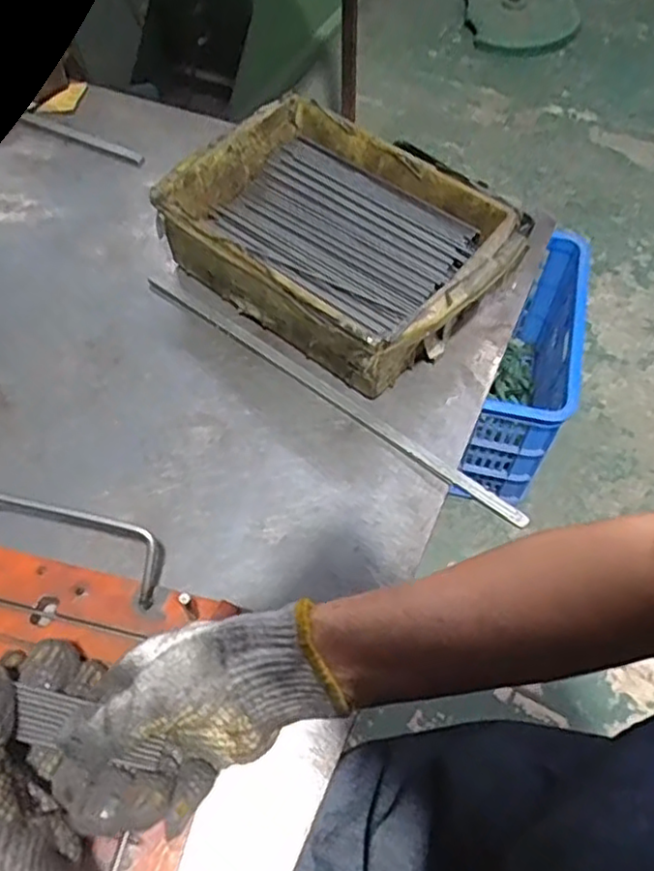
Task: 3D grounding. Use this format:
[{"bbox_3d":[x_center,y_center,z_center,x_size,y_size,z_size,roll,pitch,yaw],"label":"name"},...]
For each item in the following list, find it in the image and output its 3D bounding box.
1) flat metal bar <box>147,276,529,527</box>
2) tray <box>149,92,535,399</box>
[{"bbox_3d":[-0.007,-0.036,0.525,0.358,0.007,0.012,34,62,20],"label":"flat metal bar"},{"bbox_3d":[0.008,-0.152,0.559,0.257,0.084,0.179,38,64,22],"label":"tray"}]

